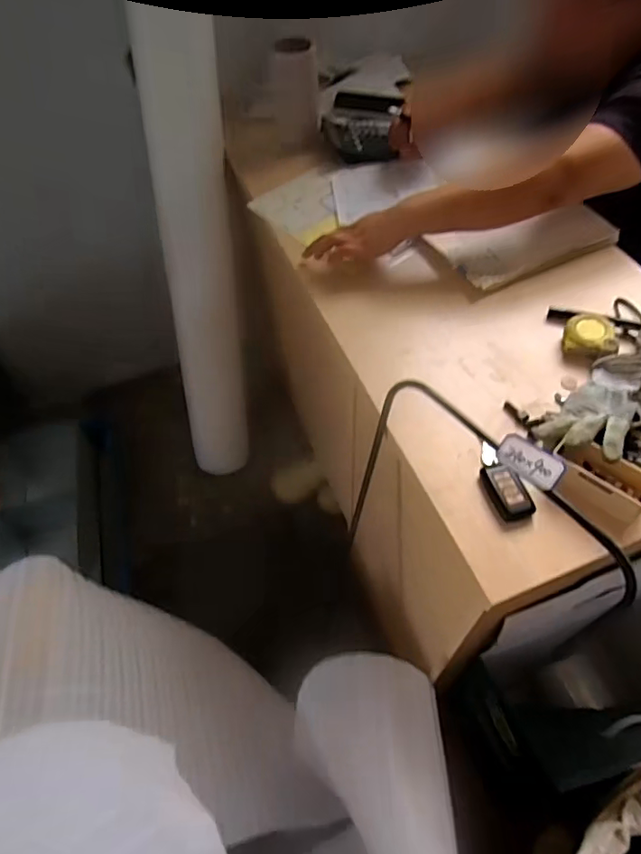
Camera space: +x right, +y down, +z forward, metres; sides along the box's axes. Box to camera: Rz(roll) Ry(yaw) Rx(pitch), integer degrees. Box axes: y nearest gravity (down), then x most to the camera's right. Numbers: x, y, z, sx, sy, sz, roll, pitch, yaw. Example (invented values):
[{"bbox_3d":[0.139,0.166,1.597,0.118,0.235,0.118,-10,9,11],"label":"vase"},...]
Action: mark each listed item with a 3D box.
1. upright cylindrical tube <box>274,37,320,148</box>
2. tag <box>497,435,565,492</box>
[{"bbox_3d":[-0.044,-0.600,0.996,0.086,0.159,0.066,-4,54,0],"label":"upright cylindrical tube"},{"bbox_3d":[0.211,0.034,0.551,0.065,0.005,0.035,36,83,28],"label":"tag"}]

